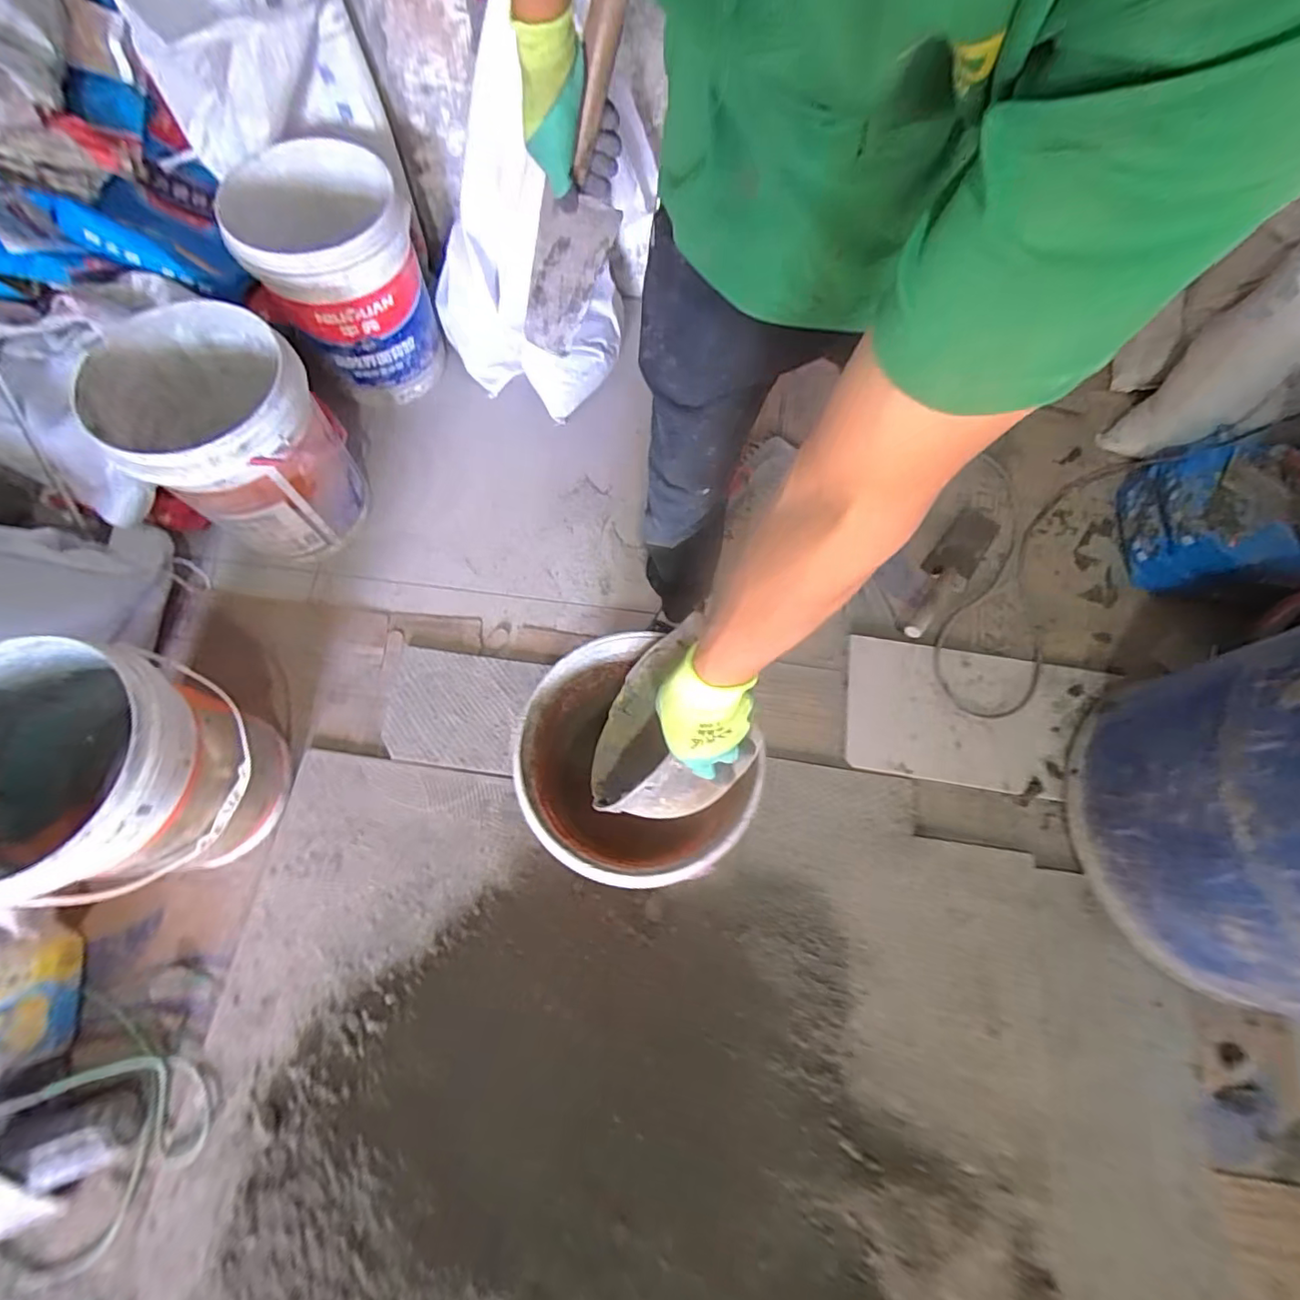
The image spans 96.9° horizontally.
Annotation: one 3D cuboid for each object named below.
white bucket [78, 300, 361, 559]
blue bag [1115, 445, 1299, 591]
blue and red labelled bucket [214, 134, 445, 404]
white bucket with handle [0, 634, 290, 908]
[{"bbox_3d":[-0.705,-0.365,1.015,0.283,0.349,0.337,-32,74,-13],"label":"white bucket"},{"bbox_3d":[1.119,-0.241,1.140,0.263,0.228,0.265,12,70,2],"label":"blue bag"},{"bbox_3d":[-0.587,-0.705,1.122,0.290,0.360,0.275,1,70,-2],"label":"blue and red labelled bucket"},{"bbox_3d":[-0.746,0.188,0.840,0.278,0.378,0.301,11,70,1],"label":"white bucket with handle"}]

